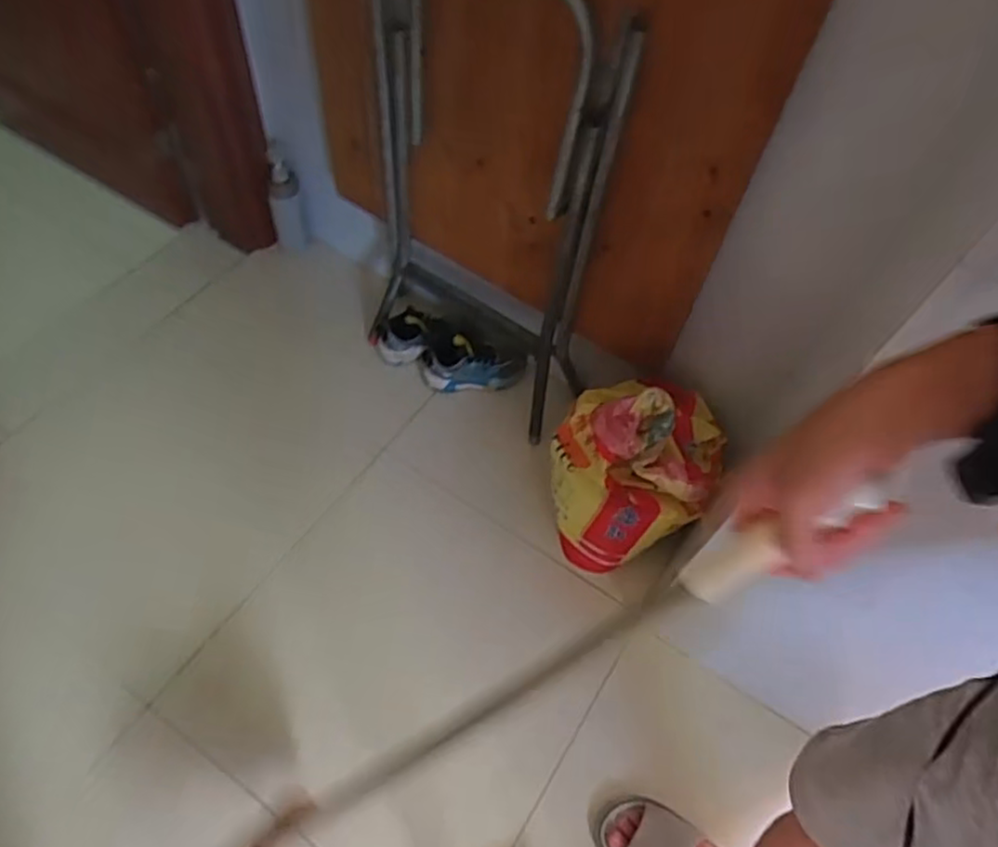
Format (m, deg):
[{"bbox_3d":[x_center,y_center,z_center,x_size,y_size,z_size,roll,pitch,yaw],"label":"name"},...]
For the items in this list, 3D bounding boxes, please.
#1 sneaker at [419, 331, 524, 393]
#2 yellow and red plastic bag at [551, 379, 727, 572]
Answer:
[{"bbox_3d":[-0.056,-0.127,1.443,0.212,0.084,0.104,-2,57,-7],"label":"sneaker"},{"bbox_3d":[0.249,0.071,1.209,0.295,0.347,0.245,-24,62,-20],"label":"yellow and red plastic bag"}]

